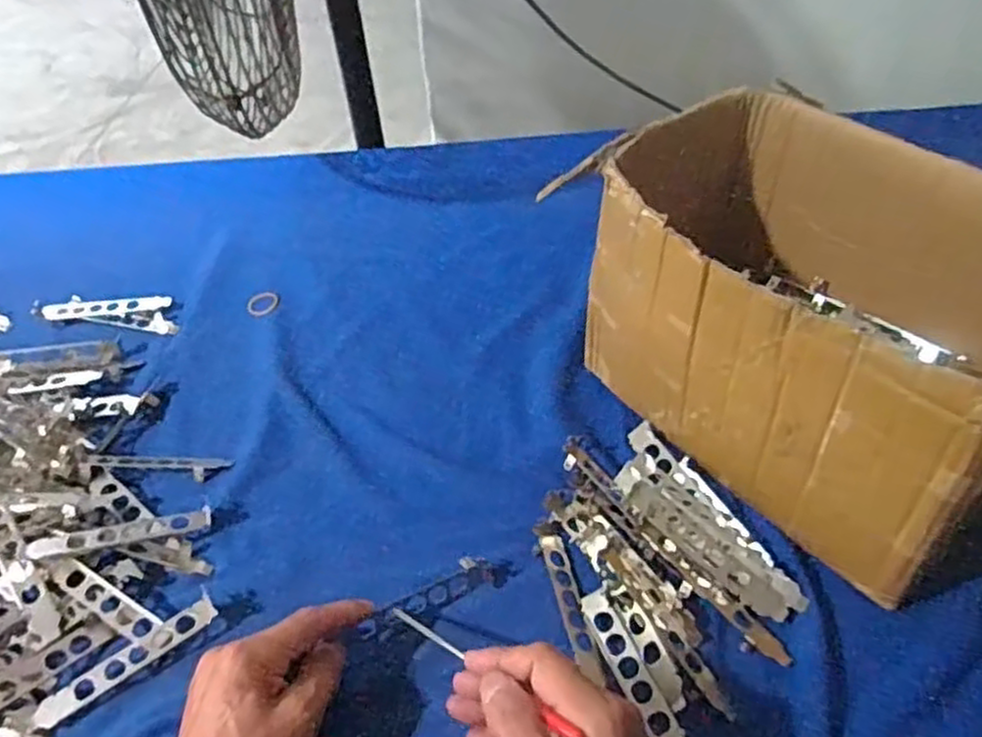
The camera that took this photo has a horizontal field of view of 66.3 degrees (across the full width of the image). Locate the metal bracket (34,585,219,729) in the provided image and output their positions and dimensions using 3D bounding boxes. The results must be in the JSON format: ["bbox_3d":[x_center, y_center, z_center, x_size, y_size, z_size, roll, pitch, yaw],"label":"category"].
[{"bbox_3d":[-0.227,0.184,0.472,0.114,0.013,0.021,-33,51,-24],"label":"metal bracket"}]

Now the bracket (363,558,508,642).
[{"bbox_3d":[-0.037,0.150,0.492,0.100,0.010,0.023,-22,47,-20],"label":"bracket"}]

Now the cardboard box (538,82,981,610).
[{"bbox_3d":[0.246,-0.028,0.515,0.219,0.185,0.358,-32,51,-24],"label":"cardboard box"}]

